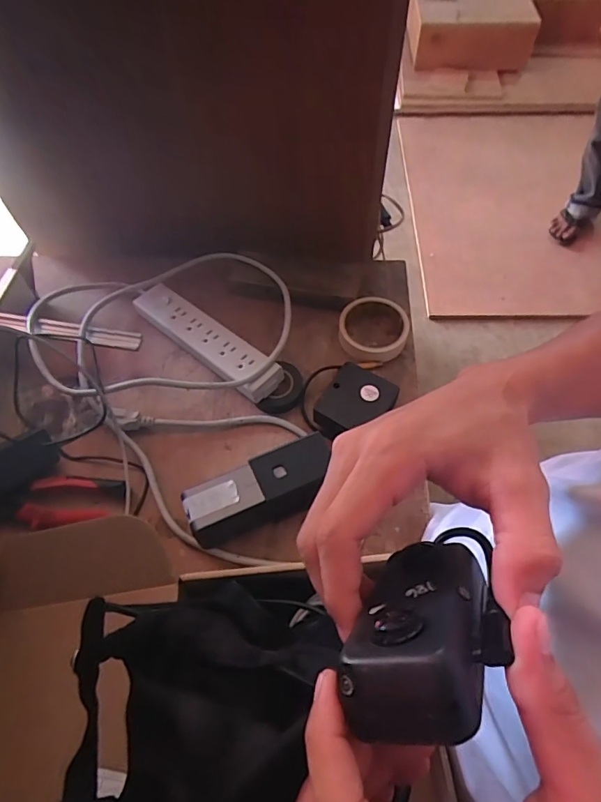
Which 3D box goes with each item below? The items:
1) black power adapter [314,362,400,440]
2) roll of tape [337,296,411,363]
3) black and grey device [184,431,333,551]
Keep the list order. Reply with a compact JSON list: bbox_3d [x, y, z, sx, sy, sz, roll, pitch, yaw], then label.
[{"bbox_3d":[0.061,0.006,0.544,0.079,0.049,0.078,28,64,17],"label":"black power adapter"},{"bbox_3d":[0.095,-0.092,0.613,0.087,0.028,0.088,-1,60,1],"label":"roll of tape"},{"bbox_3d":[-0.037,0.096,0.490,0.155,0.060,0.063,-26,62,-13],"label":"black and grey device"}]

